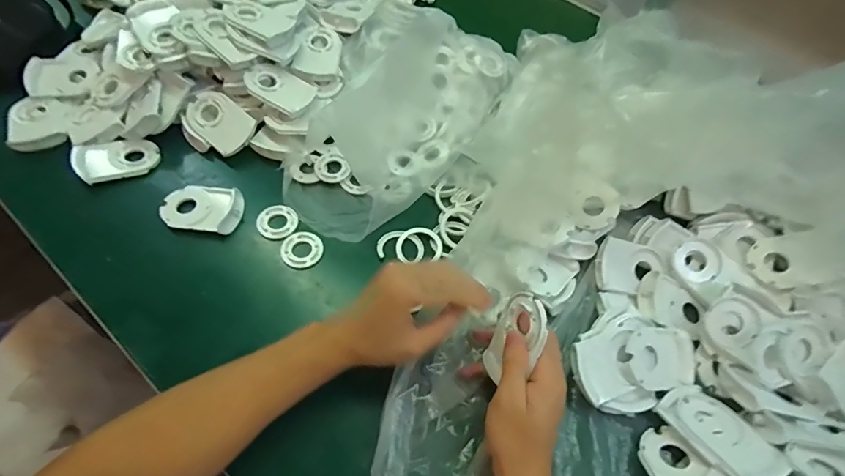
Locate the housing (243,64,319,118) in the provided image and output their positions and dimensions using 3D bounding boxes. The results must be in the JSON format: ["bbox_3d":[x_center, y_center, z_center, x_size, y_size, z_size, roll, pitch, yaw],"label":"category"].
[{"bbox_3d":[-0.176,-0.185,0.525,0.083,0.015,0.052,28,66,1],"label":"housing"}]

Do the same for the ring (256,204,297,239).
[{"bbox_3d":[-0.165,-0.019,0.482,0.043,0.006,0.042,3,57,-4],"label":"ring"}]

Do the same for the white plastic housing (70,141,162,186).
[{"bbox_3d":[-0.359,-0.095,0.500,0.081,0.027,0.054,-24,63,-20],"label":"white plastic housing"}]

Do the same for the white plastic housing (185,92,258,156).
[{"bbox_3d":[-0.249,-0.143,0.523,0.081,0.013,0.058,41,92,3],"label":"white plastic housing"}]

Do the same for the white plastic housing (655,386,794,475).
[{"bbox_3d":[0.261,0.170,0.370,0.060,0.014,0.090,-13,29,-21],"label":"white plastic housing"}]

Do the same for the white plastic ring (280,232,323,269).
[{"bbox_3d":[-0.132,0.013,0.466,0.043,0.007,0.045,3,57,-4],"label":"white plastic ring"}]

